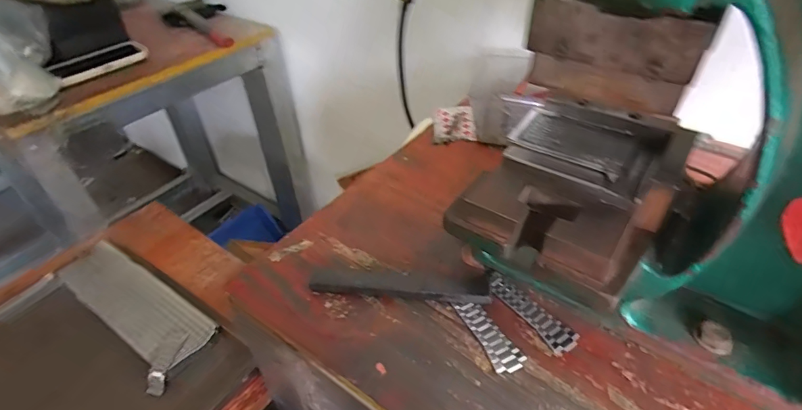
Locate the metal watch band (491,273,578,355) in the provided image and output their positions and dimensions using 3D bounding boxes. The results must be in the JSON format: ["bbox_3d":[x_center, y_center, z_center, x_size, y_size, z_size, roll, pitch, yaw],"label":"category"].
[{"bbox_3d":[0.104,0.085,0.359,0.023,0.005,0.084,-27,47,-24],"label":"metal watch band"}]

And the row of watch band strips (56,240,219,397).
[{"bbox_3d":[-0.394,0.138,0.632,0.295,0.028,0.098,24,47,27],"label":"row of watch band strips"}]

